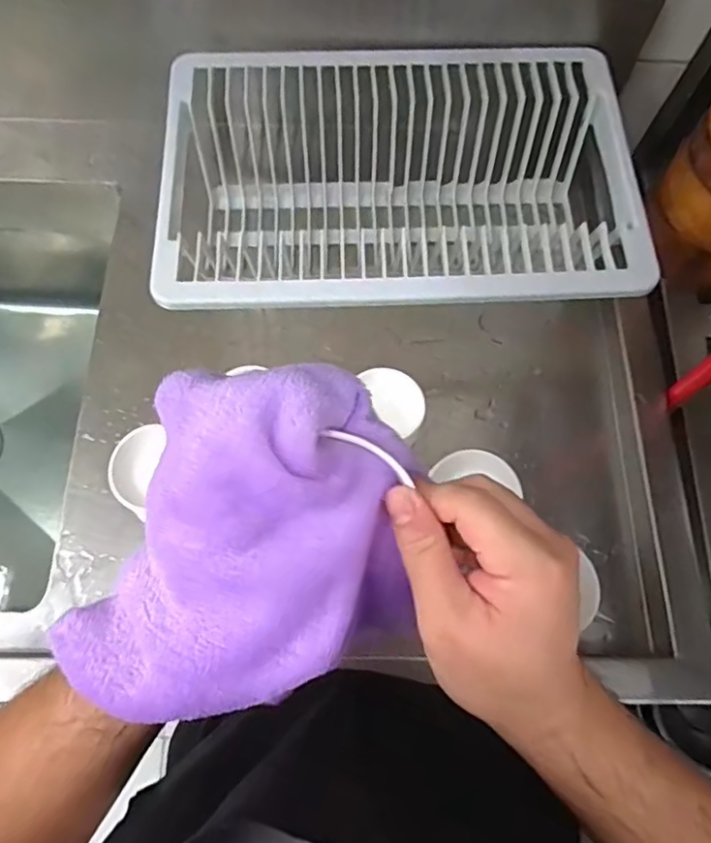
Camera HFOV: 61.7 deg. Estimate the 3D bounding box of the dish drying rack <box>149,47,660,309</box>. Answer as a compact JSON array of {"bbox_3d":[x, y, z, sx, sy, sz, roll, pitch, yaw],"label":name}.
[{"bbox_3d":[0.043,-0.233,0.667,0.469,0.157,0.302,-1,70,-1],"label":"dish drying rack"}]

